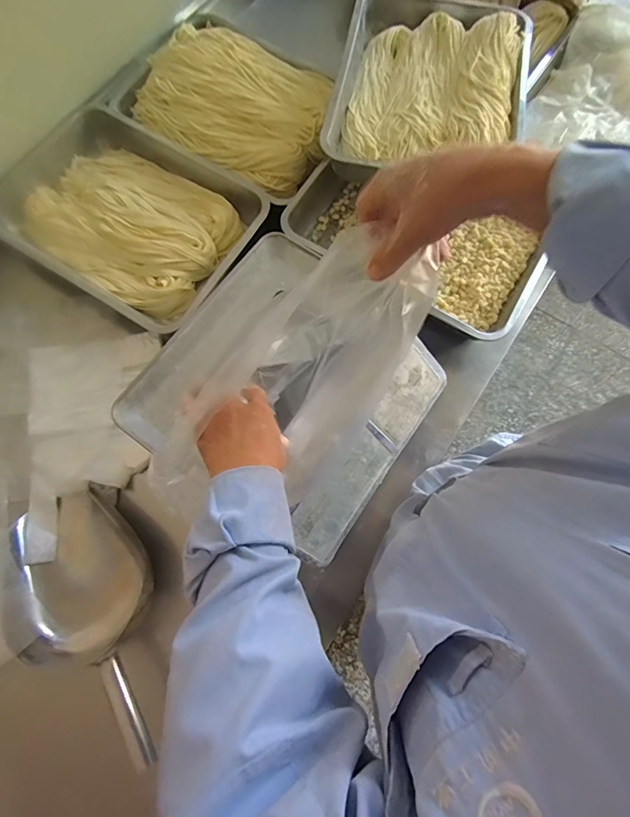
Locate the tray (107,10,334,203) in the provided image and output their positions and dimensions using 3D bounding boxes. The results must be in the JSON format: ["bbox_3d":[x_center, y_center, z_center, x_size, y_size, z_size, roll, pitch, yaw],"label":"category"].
[{"bbox_3d":[-0.142,-0.533,0.714,0.366,0.074,0.262,38,77,9],"label":"tray"}]

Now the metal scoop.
[{"bbox_3d":[-0.278,0.255,0.514,0.160,0.091,0.309,-20,75,-6],"label":"metal scoop"}]

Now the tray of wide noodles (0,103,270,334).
[{"bbox_3d":[-0.301,-0.307,0.679,0.399,0.071,0.290,31,76,8],"label":"tray of wide noodles"}]

